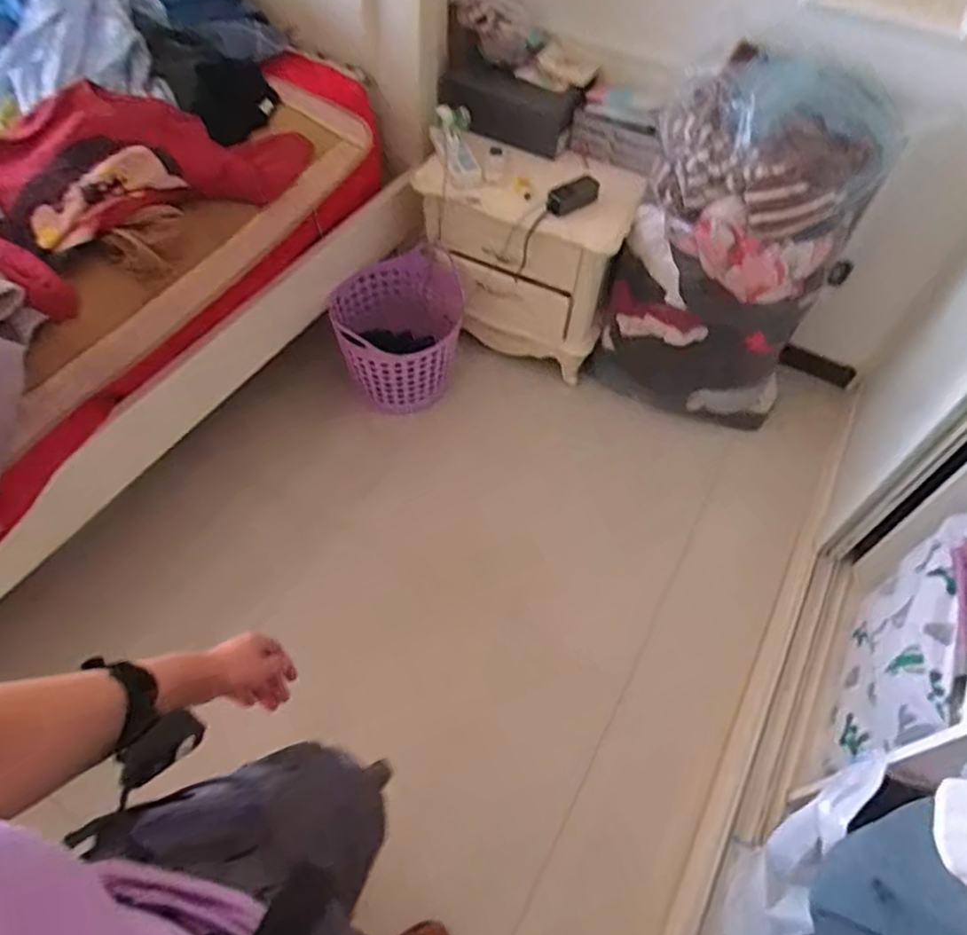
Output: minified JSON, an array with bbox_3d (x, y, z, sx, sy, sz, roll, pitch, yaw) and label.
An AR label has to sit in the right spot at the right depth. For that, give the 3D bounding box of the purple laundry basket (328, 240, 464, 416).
[{"bbox_3d":[-0.220,-0.352,1.830,0.329,0.319,0.307,-11,58,-11],"label":"purple laundry basket"}]

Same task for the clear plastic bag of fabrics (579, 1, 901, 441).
[{"bbox_3d":[0.617,-0.542,1.692,0.526,0.791,0.425,26,59,13],"label":"clear plastic bag of fabrics"}]

